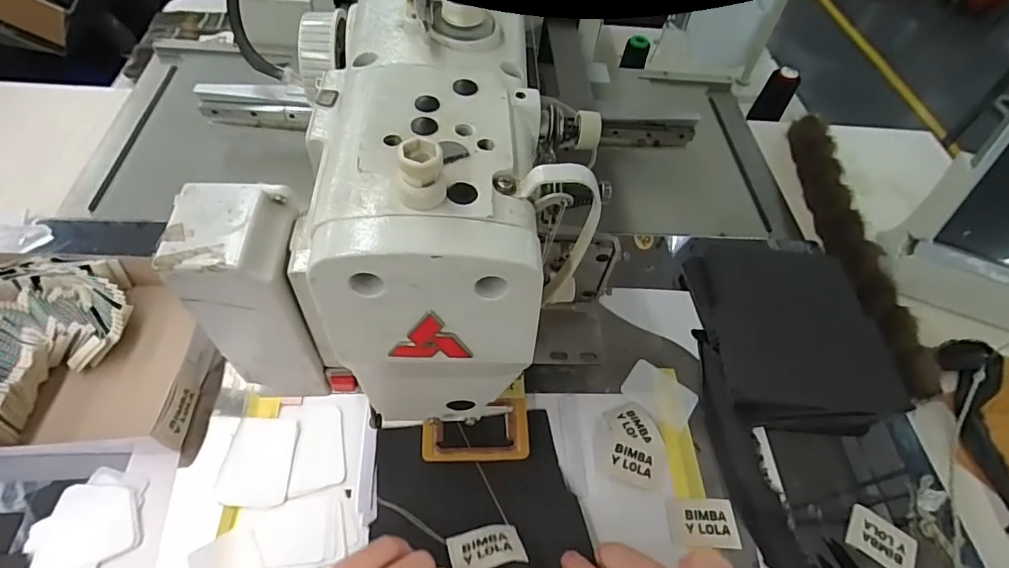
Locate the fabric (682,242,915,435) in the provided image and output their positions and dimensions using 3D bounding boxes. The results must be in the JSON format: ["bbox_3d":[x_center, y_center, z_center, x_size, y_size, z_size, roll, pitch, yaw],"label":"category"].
[{"bbox_3d":[0.266,0.043,0.475,0.151,0.045,0.181,1,54,-7],"label":"fabric"}]

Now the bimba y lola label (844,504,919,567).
[{"bbox_3d":[0.294,0.201,0.399,0.048,0.008,0.035,32,68,19],"label":"bimba y lola label"}]

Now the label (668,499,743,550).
[{"bbox_3d":[0.153,0.183,0.393,0.053,0.006,0.034,4,54,-5],"label":"label"}]

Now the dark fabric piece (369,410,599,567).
[{"bbox_3d":[-0.017,0.161,0.363,0.140,0.040,0.144,2,54,-3],"label":"dark fabric piece"}]

